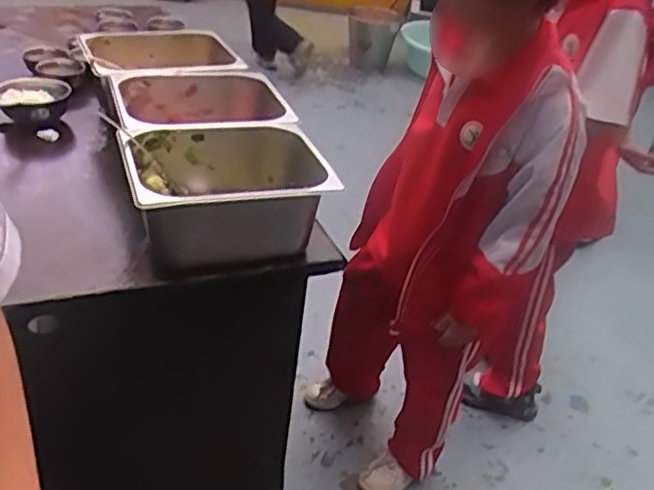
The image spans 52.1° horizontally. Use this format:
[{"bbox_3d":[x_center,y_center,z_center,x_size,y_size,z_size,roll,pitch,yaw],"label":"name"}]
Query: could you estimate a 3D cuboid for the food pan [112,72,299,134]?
[{"bbox_3d":[-0.250,-0.254,1.330,0.328,0.102,0.304,-7,36,-21],"label":"food pan"}]

